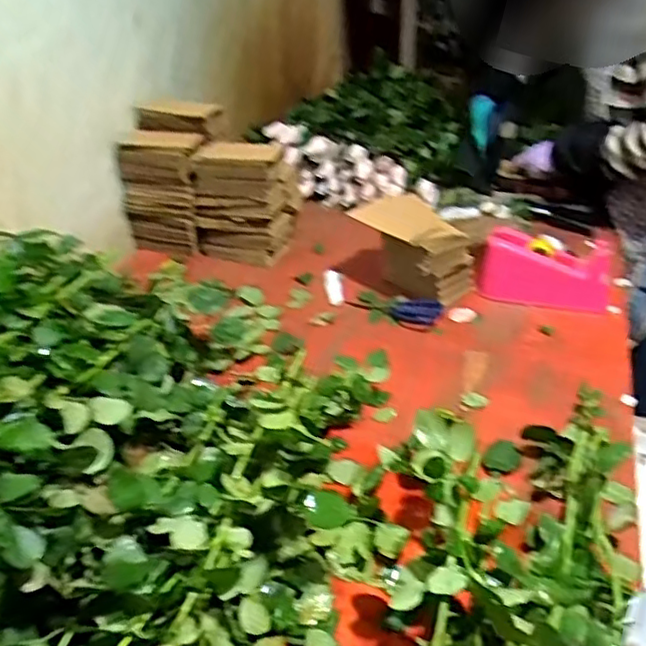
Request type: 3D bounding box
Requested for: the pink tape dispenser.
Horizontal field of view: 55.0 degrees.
[{"bbox_3d":[0.374,-0.090,1.041,0.201,0.097,0.077,10,36,18],"label":"pink tape dispenser"}]

